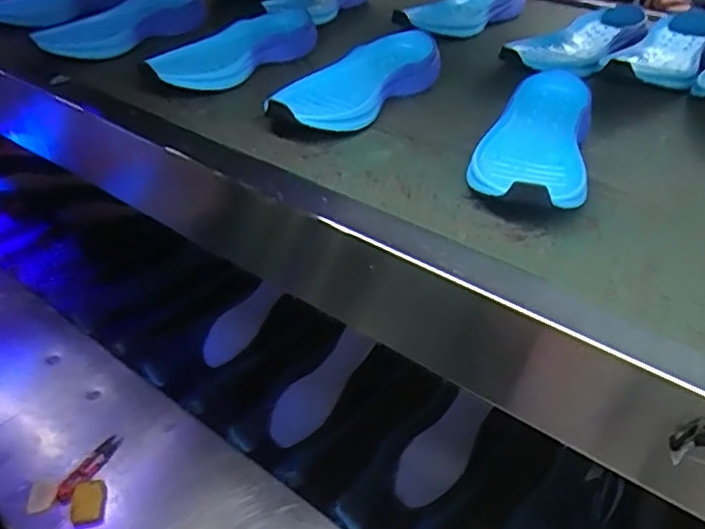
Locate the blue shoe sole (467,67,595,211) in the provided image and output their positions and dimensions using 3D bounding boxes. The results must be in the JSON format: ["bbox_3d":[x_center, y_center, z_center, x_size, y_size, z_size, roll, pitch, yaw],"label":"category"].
[{"bbox_3d":[0.159,-0.105,0.546,0.096,0.052,0.228,13,36,12],"label":"blue shoe sole"}]

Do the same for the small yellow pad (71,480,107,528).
[{"bbox_3d":[-0.317,0.287,0.750,0.038,0.010,0.058,-4,36,-11],"label":"small yellow pad"}]

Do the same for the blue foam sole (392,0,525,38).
[{"bbox_3d":[0.161,-0.364,0.905,0.093,0.063,0.240,29,42,31],"label":"blue foam sole"}]

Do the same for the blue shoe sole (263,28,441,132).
[{"bbox_3d":[0.003,-0.191,0.654,0.097,0.053,0.234,25,40,27],"label":"blue shoe sole"}]

